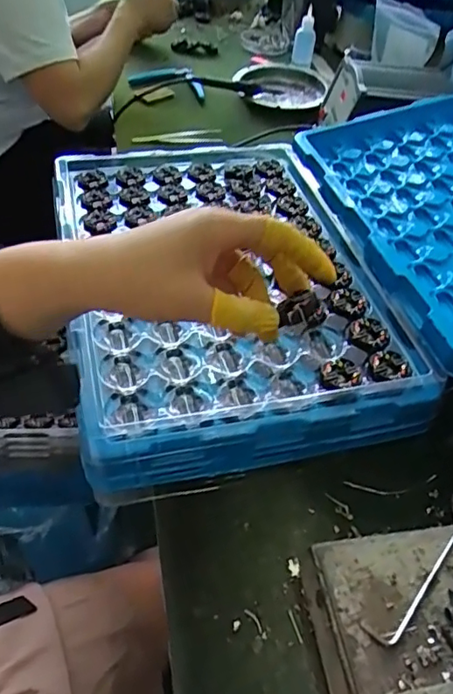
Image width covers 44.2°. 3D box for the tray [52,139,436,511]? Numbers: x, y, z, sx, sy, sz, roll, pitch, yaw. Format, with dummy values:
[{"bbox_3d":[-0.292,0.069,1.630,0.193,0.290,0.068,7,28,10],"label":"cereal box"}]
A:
[{"bbox_3d":[-0.009,-0.068,0.521,0.267,0.069,0.378,-8,47,-12],"label":"tray"}]

